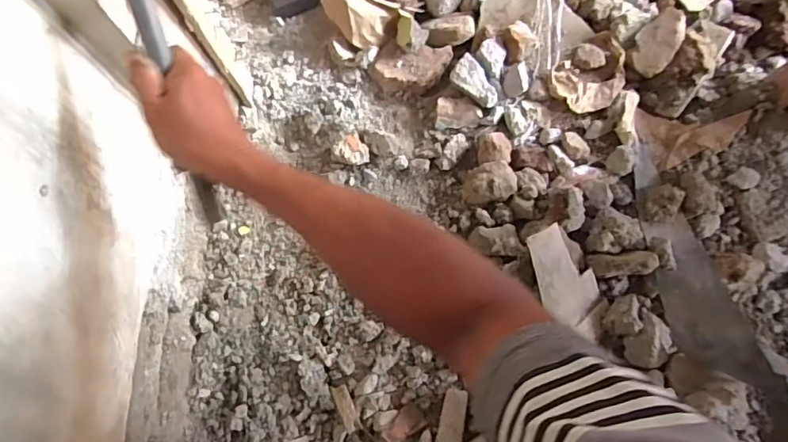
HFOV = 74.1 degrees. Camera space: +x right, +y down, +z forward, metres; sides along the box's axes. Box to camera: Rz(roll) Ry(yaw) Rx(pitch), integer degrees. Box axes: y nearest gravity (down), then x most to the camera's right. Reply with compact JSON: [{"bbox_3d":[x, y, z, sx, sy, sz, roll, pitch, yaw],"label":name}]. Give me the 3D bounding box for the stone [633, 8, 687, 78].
[{"bbox_3d":[0.375,-0.255,0.739,0.051,0.028,0.099,27,78,8],"label":"stone"}]

